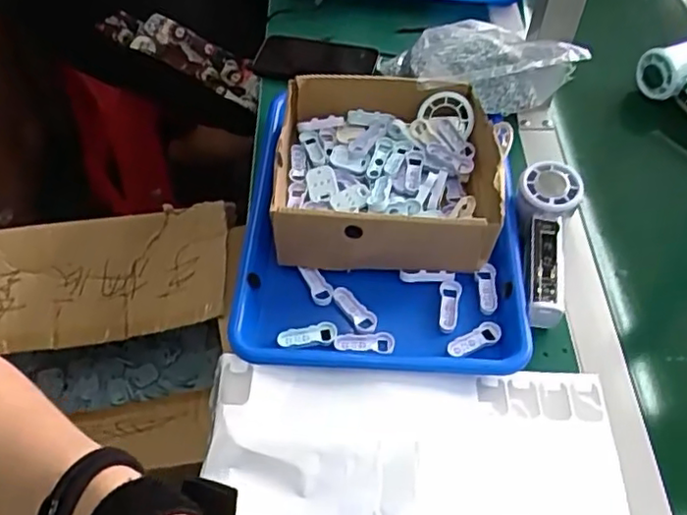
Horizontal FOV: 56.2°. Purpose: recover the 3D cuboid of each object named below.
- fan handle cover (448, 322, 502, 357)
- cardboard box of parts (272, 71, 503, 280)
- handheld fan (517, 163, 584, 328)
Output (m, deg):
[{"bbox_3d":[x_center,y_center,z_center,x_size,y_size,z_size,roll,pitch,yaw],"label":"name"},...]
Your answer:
[{"bbox_3d":[0.112,0.072,0.558,0.051,0.012,0.018,-20,55,-16],"label":"fan handle cover"},{"bbox_3d":[0.042,-0.088,0.626,0.205,0.075,0.219,1,52,0],"label":"cardboard box of parts"},{"bbox_3d":[0.186,-0.014,0.587,0.053,0.032,0.154,7,65,5],"label":"handheld fan"}]

